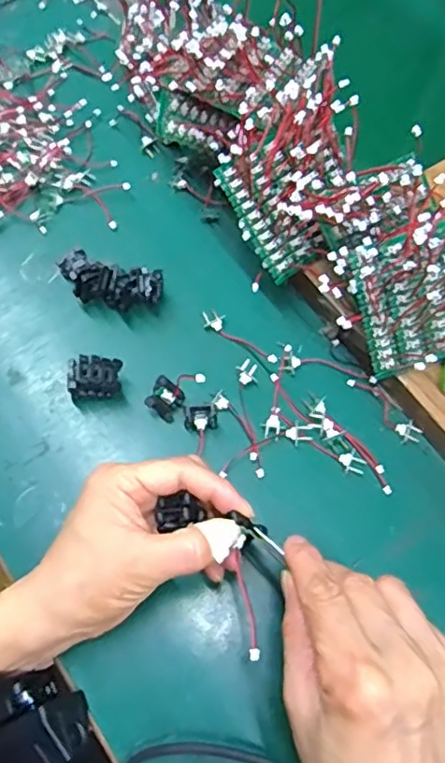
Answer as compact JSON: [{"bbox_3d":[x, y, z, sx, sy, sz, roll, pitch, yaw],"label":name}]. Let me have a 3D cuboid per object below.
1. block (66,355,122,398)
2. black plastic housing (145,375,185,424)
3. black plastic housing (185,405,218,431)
[{"bbox_3d":[-0.080,-0.002,0.389,0.031,0.026,0.023,-1,65,-3],"label":"block"},{"bbox_3d":[-0.036,0.011,0.390,0.019,0.014,0.022,26,67,9],"label":"black plastic housing"},{"bbox_3d":[-0.013,0.023,0.383,0.020,0.016,0.014,-7,66,-6],"label":"black plastic housing"}]

